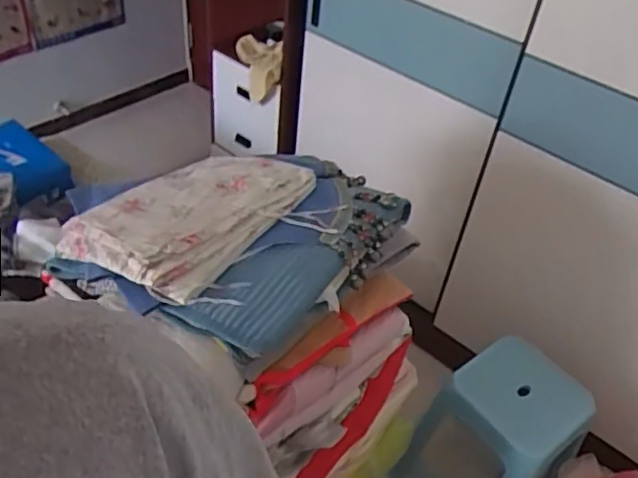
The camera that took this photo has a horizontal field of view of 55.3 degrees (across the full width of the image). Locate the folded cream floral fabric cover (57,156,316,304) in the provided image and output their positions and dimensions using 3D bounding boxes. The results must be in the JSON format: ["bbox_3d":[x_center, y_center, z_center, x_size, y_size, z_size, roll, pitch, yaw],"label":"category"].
[{"bbox_3d":[-0.204,-0.047,0.987,0.256,0.064,0.377,28,46,22],"label":"folded cream floral fabric cover"}]

